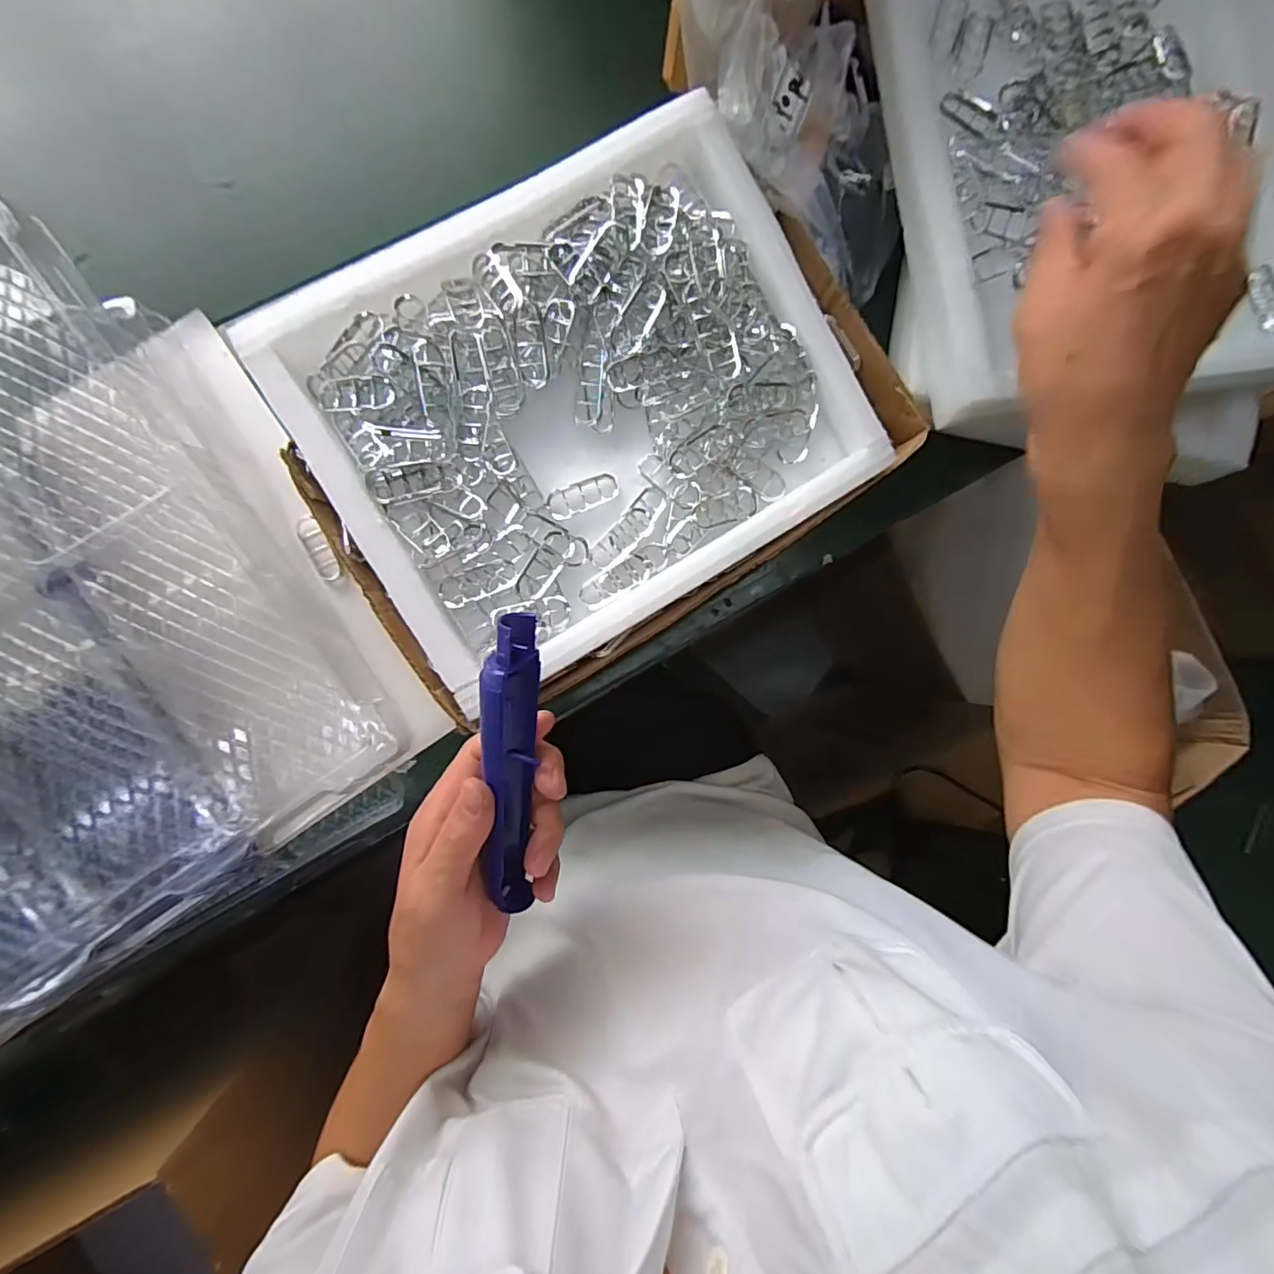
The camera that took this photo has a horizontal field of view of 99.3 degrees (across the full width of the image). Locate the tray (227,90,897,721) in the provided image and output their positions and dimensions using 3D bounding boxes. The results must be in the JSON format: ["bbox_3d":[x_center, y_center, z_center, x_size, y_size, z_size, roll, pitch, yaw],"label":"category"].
[{"bbox_3d":[-0.033,-0.158,0.369,0.348,0.036,0.276,-31,92,-5],"label":"tray"}]

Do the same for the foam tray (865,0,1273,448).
[{"bbox_3d":[0.337,-0.348,0.393,0.297,0.057,0.366,-12,90,-5],"label":"foam tray"}]

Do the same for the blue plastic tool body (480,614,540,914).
[{"bbox_3d":[-0.067,0.069,0.284,0.024,0.033,0.166,4,109,-5],"label":"blue plastic tool body"}]

